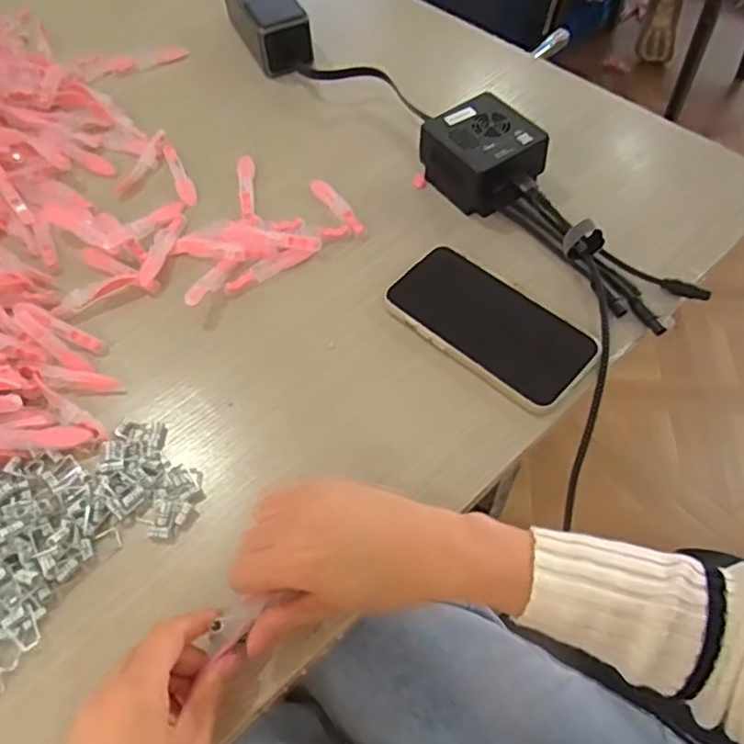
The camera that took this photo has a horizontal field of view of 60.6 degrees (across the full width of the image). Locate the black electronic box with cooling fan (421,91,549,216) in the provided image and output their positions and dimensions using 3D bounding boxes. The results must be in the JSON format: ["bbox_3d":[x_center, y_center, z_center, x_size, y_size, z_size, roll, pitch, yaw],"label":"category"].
[{"bbox_3d":[0.091,-0.176,0.515,0.072,0.044,0.087,-33,62,-17],"label":"black electronic box with cooling fan"}]

